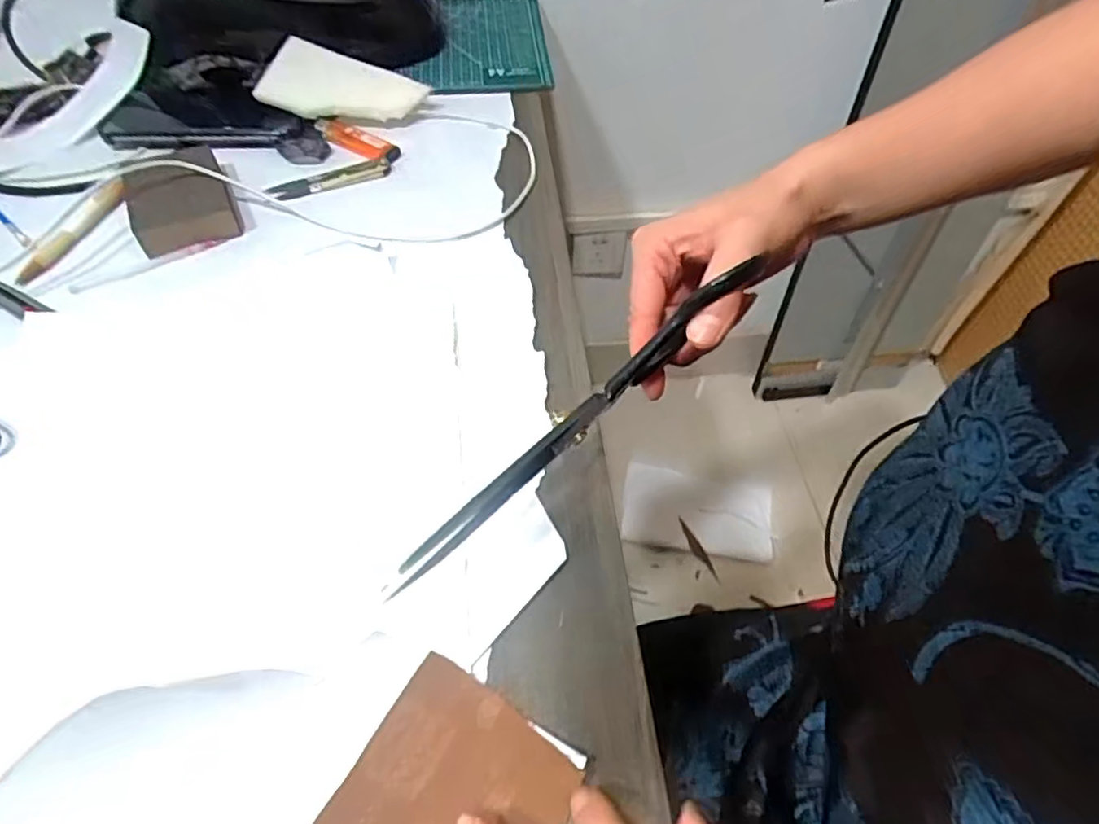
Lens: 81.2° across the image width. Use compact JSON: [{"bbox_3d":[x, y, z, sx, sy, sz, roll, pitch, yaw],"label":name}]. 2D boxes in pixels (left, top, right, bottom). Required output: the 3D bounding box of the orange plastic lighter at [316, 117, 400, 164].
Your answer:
[{"bbox_3d":[-0.167,-0.236,0.558,0.085,0.014,0.019,29,58,19],"label":"orange plastic lighter"}]

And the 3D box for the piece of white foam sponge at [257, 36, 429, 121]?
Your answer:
[{"bbox_3d":[-0.182,-0.284,0.566,0.130,0.013,0.059,14,81,-12],"label":"piece of white foam sponge"}]

